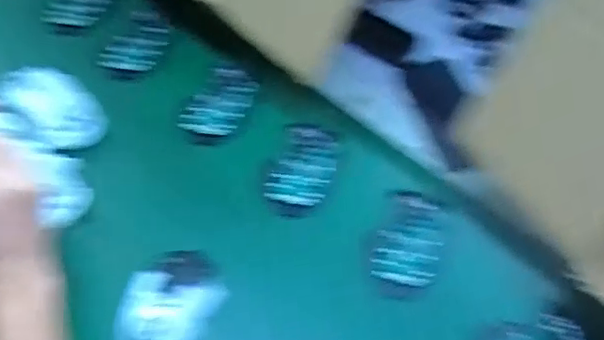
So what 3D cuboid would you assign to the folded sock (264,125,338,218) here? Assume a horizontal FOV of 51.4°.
[{"bbox_3d":[0.003,-0.004,0.683,0.064,0.022,0.115,14,53,6],"label":"folded sock"}]

